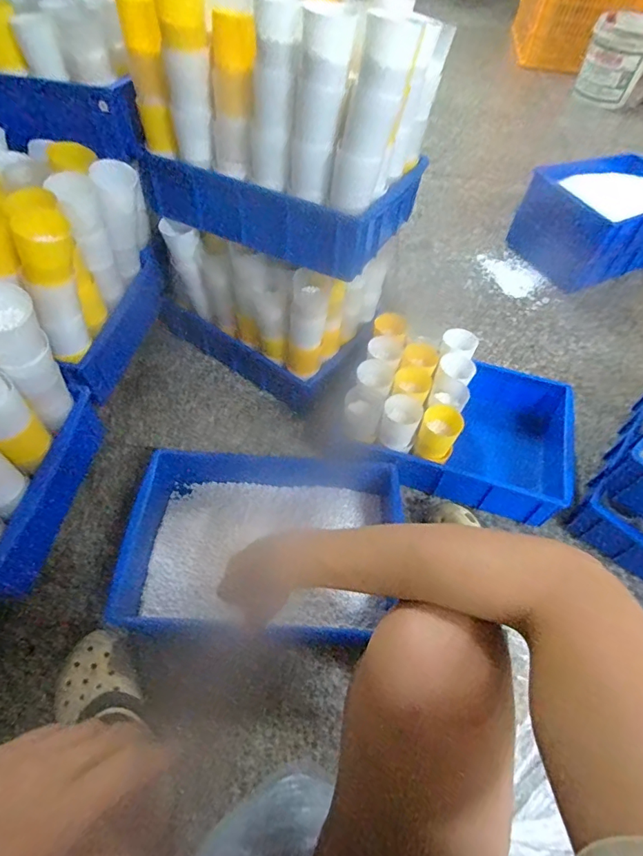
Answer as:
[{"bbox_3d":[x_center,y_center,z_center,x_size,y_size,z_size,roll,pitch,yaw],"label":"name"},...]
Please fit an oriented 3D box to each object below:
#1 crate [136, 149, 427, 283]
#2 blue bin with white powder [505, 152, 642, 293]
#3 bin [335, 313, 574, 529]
[{"bbox_3d":[-0.059,-0.401,0.762,0.386,0.094,0.251,24,57,14],"label":"crate"},{"bbox_3d":[0.746,-0.563,1.217,0.396,0.198,0.293,-23,59,-18],"label":"blue bin with white powder"},{"bbox_3d":[0.248,-0.025,0.823,0.390,0.160,0.296,18,56,10],"label":"bin"}]

